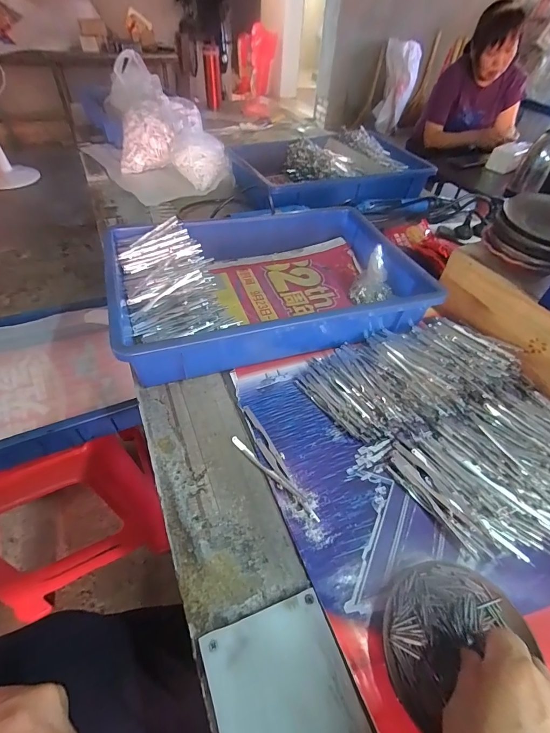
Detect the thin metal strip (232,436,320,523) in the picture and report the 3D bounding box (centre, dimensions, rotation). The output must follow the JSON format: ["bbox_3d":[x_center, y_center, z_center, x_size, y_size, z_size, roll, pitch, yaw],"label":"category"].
[{"bbox_3d":[-0.001,0.110,0.353,0.119,0.006,0.010,37,53,25],"label":"thin metal strip"}]

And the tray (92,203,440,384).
[{"bbox_3d":[-0.011,-0.131,0.524,0.424,0.081,0.290,-12,49,-17],"label":"tray"}]

